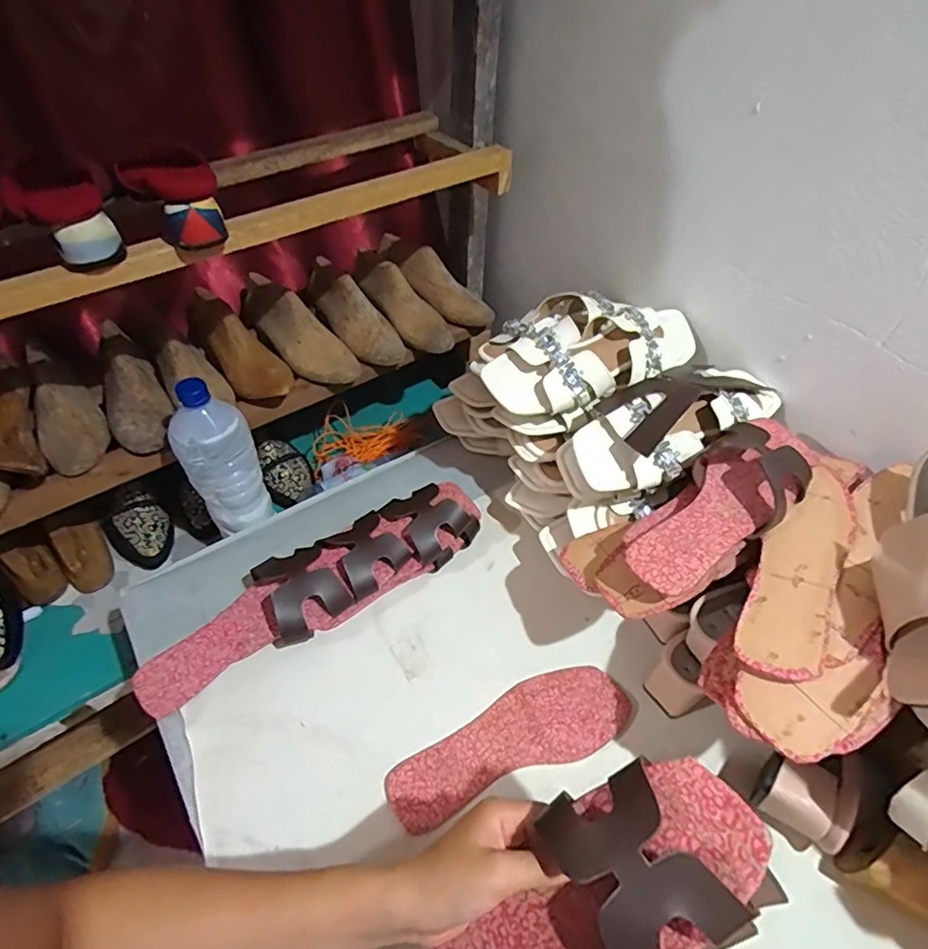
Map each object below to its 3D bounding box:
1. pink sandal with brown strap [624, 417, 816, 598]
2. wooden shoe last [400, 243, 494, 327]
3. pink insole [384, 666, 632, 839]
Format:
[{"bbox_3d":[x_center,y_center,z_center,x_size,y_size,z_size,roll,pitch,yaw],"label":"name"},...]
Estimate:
[{"bbox_3d":[0.236,0.020,0.500,0.242,0.050,0.087,-33,57,-26],"label":"pink sandal with brown strap"},{"bbox_3d":[-0.030,-0.292,0.897,0.173,0.056,0.054,40,55,-2],"label":"wooden shoe last"},{"bbox_3d":[0.045,0.249,0.525,0.238,0.009,0.079,-19,52,-17],"label":"pink insole"}]

